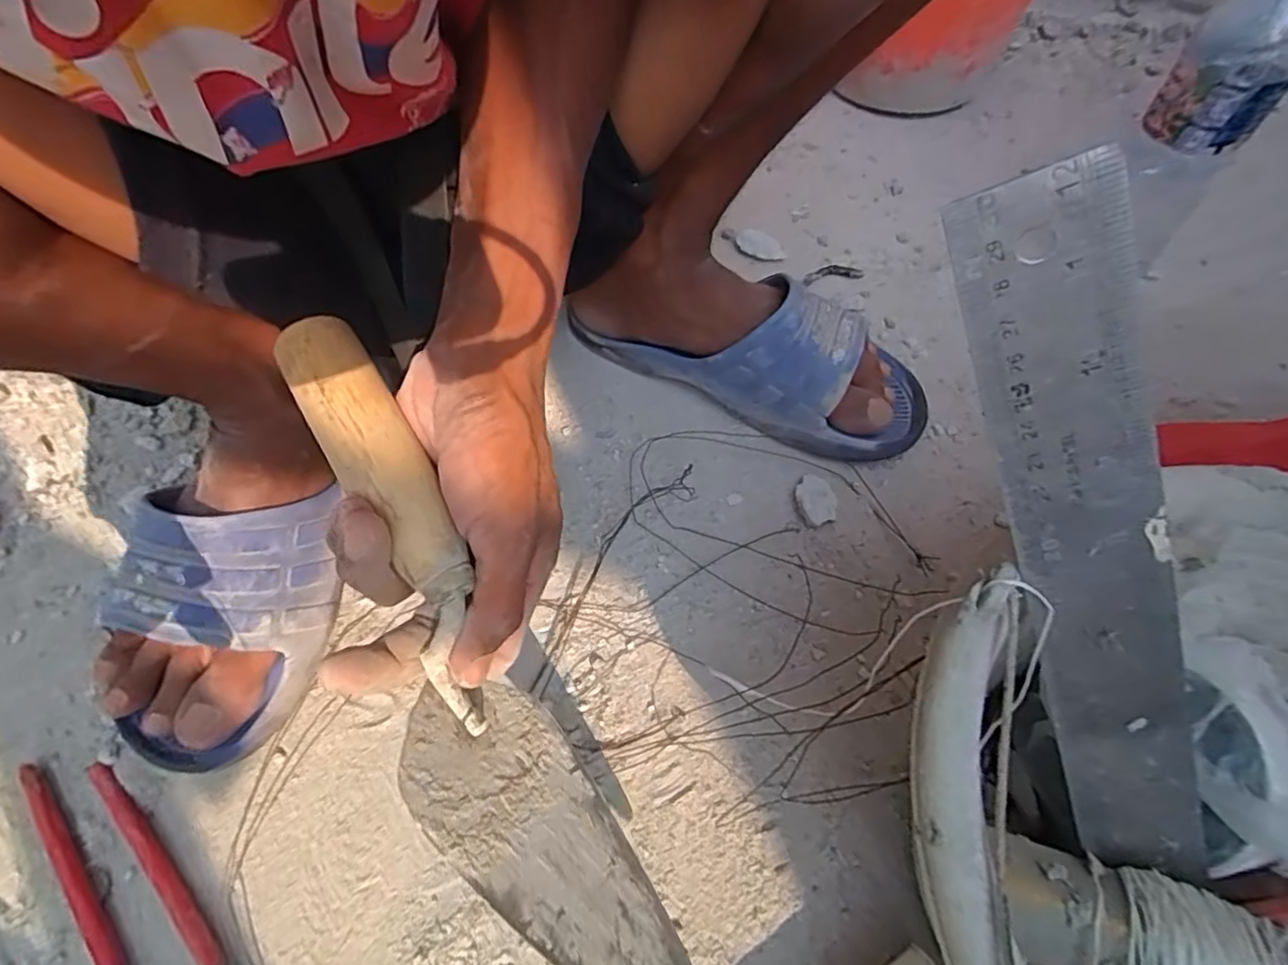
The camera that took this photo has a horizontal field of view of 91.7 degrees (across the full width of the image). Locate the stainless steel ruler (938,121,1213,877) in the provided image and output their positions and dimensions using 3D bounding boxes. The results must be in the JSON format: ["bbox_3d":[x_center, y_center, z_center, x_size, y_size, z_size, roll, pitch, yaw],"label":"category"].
[{"bbox_3d":[0.136,0.032,0.188,0.037,0.241,0.005,-15,22,25],"label":"stainless steel ruler"}]

